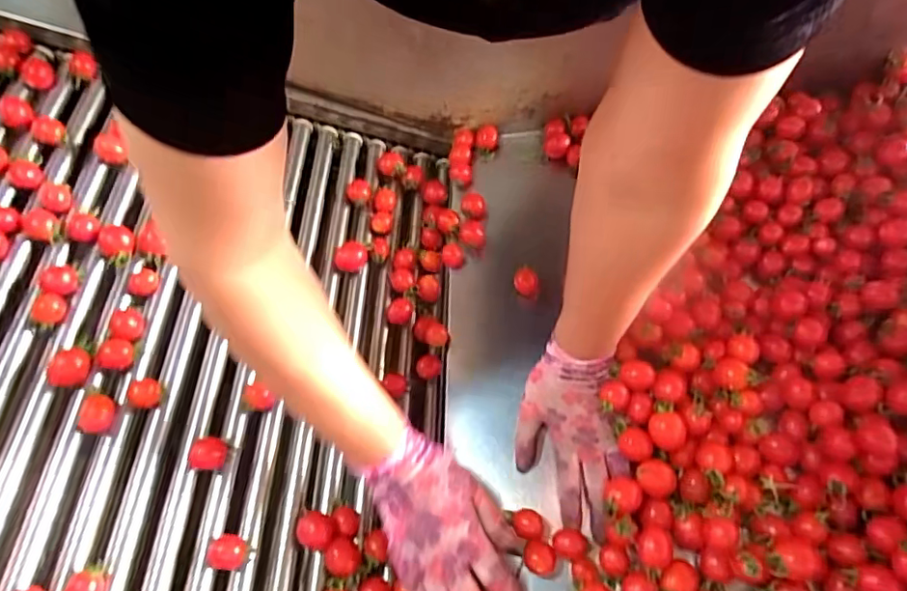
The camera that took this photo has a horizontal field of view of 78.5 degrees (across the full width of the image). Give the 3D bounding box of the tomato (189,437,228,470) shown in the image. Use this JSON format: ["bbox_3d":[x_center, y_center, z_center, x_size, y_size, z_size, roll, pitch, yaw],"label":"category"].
[{"bbox_3d":[-0.216,0.137,0.485,0.032,0.020,0.025,4,59,1],"label":"tomato"}]

